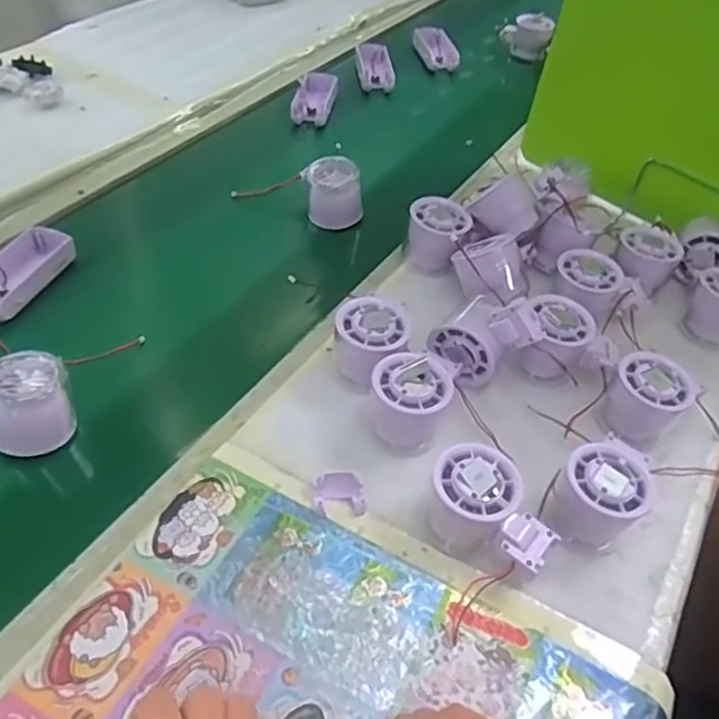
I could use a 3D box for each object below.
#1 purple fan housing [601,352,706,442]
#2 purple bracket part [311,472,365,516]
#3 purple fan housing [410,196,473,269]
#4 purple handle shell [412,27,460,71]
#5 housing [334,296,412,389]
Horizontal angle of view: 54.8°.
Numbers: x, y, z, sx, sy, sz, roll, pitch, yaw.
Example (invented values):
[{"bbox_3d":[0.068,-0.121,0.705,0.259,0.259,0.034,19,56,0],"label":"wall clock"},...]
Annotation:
[{"bbox_3d":[0.227,0.030,0.549,0.055,0.052,0.055,4,45,-4],"label":"purple fan housing"},{"bbox_3d":[-0.014,0.092,0.481,0.035,0.011,0.029,-4,45,-11],"label":"purple bracket part"},{"bbox_3d":[0.075,-0.117,0.672,0.059,0.059,0.053,9,44,2],"label":"purple fan housing"},{"bbox_3d":[0.119,-0.480,1.068,0.054,0.028,0.094,-5,46,-12],"label":"purple handle shell"},{"bbox_3d":[0.009,-0.012,0.559,0.057,0.053,0.058,4,45,-4],"label":"housing"}]

